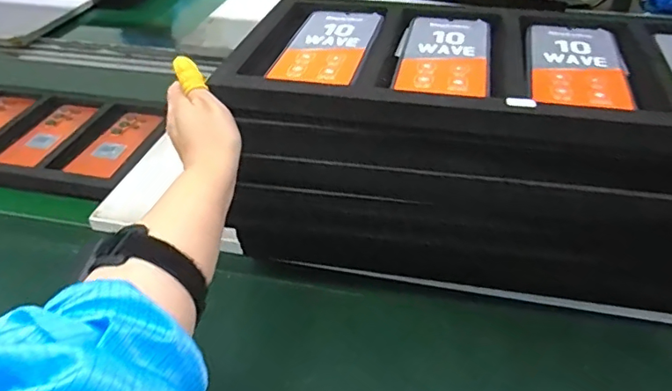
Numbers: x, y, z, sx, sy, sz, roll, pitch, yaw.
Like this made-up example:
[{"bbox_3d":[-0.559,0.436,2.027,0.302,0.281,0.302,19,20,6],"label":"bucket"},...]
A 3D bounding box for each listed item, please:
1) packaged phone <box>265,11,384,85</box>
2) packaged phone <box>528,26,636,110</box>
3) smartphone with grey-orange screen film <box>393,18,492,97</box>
[{"bbox_3d":[-0.006,-0.142,0.491,0.077,0.008,0.151,10,40,13],"label":"packaged phone"},{"bbox_3d":[0.212,-0.115,0.455,0.079,0.010,0.148,9,40,12],"label":"packaged phone"},{"bbox_3d":[0.099,-0.129,0.471,0.082,0.007,0.156,8,40,11],"label":"smartphone with grey-orange screen film"}]

